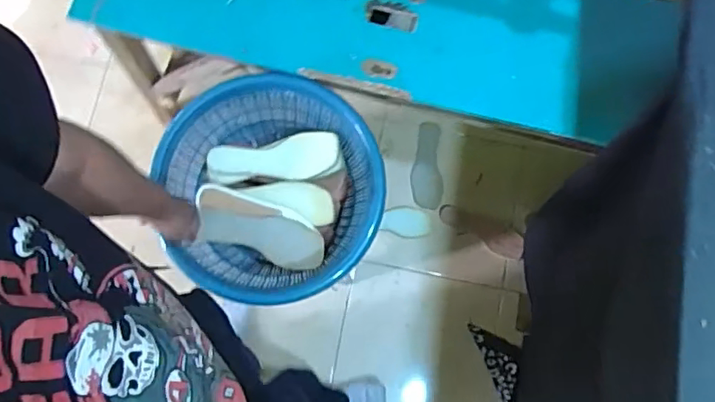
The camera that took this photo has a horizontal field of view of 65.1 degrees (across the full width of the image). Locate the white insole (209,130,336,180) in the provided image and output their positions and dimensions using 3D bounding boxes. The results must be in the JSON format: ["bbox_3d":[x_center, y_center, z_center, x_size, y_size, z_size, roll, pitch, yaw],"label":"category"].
[{"bbox_3d":[-0.157,-0.083,1.046,0.239,0.024,0.080,-3,79,-2],"label":"white insole"}]

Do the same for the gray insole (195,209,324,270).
[{"bbox_3d":[-0.178,0.067,1.054,0.232,0.015,0.087,13,79,3],"label":"gray insole"}]

